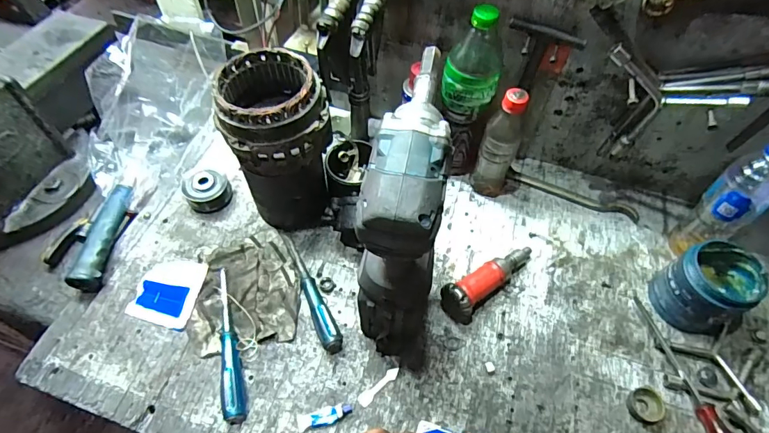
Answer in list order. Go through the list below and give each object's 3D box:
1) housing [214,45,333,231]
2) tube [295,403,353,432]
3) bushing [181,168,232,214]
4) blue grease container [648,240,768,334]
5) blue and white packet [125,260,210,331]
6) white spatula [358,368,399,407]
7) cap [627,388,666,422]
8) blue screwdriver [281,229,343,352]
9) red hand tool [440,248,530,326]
[{"bbox_3d":[-0.137,-0.093,0.583,0.125,0.227,0.127,-12,59,-9],"label":"housing"},{"bbox_3d":[-0.071,0.239,0.508,0.066,0.009,0.019,-19,60,-13],"label":"tube"},{"bbox_3d":[-0.274,-0.041,0.662,0.065,0.045,0.061,-30,64,-19],"label":"bushing"},{"bbox_3d":[0.427,0.095,0.564,0.107,0.097,0.095,-10,59,-8],"label":"blue grease container"},{"bbox_3d":[-0.292,0.100,0.583,0.082,0.015,0.093,13,59,6],"label":"blue and white packet"},{"bbox_3d":[-0.006,0.210,0.530,0.062,0.004,0.014,-37,66,-21],"label":"white spatula"},{"bbox_3d":[0.319,0.231,0.523,0.040,0.013,0.036,-12,59,-9],"label":"cap"},{"bbox_3d":[-0.103,0.092,0.586,0.027,0.032,0.190,-21,61,-14],"label":"blue screwdriver"},{"bbox_3d":[0.146,0.083,0.594,0.155,0.051,0.047,-35,65,-21],"label":"red hand tool"}]

